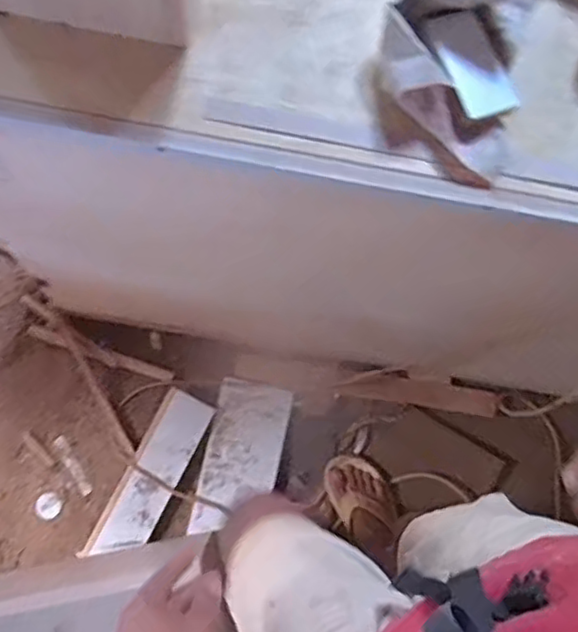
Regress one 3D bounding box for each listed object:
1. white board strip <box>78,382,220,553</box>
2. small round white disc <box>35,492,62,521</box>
[{"bbox_3d":[-0.277,0.329,1.333,0.105,0.030,0.357,26,77,5],"label":"white board strip"},{"bbox_3d":[-0.493,0.389,1.336,0.053,0.004,0.051,0,77,-1],"label":"small round white disc"}]

